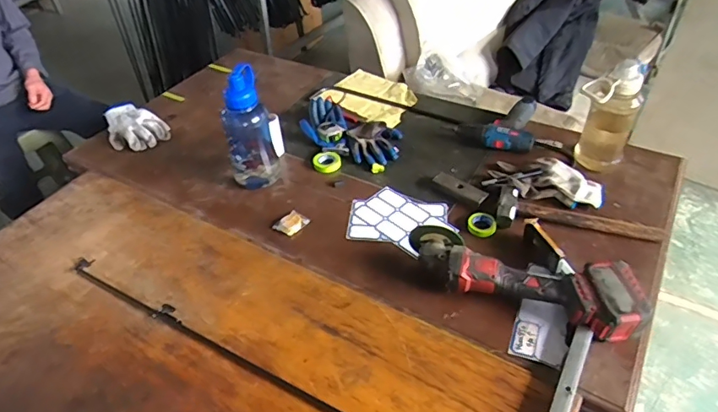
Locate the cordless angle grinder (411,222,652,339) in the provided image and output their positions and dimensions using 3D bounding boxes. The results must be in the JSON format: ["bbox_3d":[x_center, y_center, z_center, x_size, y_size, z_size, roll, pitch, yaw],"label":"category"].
[{"bbox_3d":[0.275,0.131,0.849,0.393,0.088,0.119,13,47,18],"label":"cordless angle grinder"}]

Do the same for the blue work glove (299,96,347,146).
[{"bbox_3d":[-0.097,-0.227,1.277,0.115,0.029,0.180,-11,44,-6],"label":"blue work glove"}]

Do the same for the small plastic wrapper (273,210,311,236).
[{"bbox_3d":[-0.143,0.036,1.026,0.057,0.016,0.060,30,54,31],"label":"small plastic wrapper"}]

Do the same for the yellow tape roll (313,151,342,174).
[{"bbox_3d":[-0.076,-0.105,1.179,0.069,0.018,0.062,-7,44,-2],"label":"yellow tape roll"}]

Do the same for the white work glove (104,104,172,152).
[{"bbox_3d":[-0.602,-0.213,1.300,0.138,0.053,0.169,-32,50,-25],"label":"white work glove"}]

